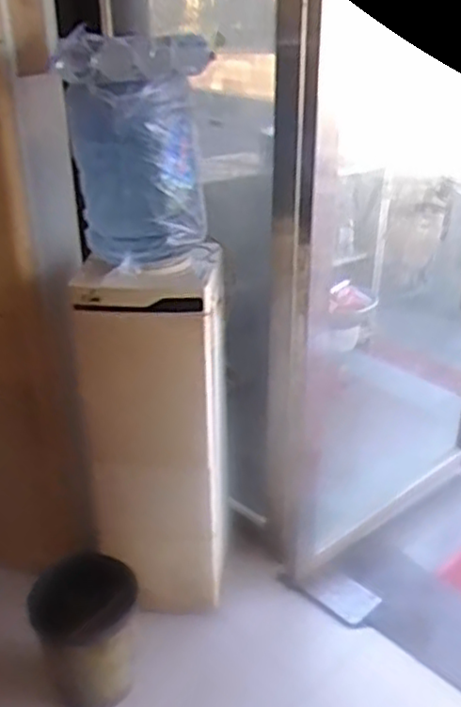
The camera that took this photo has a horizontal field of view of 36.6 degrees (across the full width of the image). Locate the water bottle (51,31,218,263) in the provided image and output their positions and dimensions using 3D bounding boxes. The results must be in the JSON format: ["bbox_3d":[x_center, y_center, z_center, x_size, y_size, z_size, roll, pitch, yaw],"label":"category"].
[{"bbox_3d":[-0.212,-0.464,1.584,0.261,0.470,0.255,-13,31,-23],"label":"water bottle"}]

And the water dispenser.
[{"bbox_3d":[-0.187,0.196,1.825,0.378,0.900,0.367,-3,28,-5],"label":"water dispenser"}]

